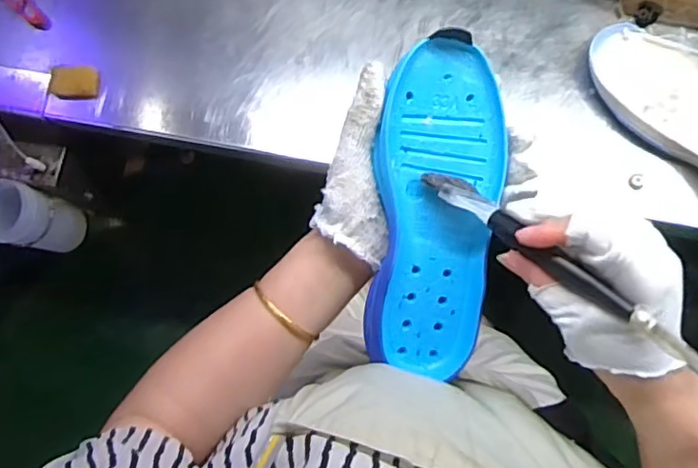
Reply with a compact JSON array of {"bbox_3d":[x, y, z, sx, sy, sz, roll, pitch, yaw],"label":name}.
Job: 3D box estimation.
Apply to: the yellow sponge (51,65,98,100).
[{"bbox_3d":[-0.302,-0.167,0.662,0.051,0.017,0.032,-3,75,4],"label":"yellow sponge"}]

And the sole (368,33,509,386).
[{"bbox_3d":[0.059,-0.015,0.405,0.080,0.027,0.222,5,96,3],"label":"sole"}]

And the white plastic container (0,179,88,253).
[{"bbox_3d":[-0.400,-0.014,0.756,0.078,0.142,0.068,10,76,8],"label":"white plastic container"}]

